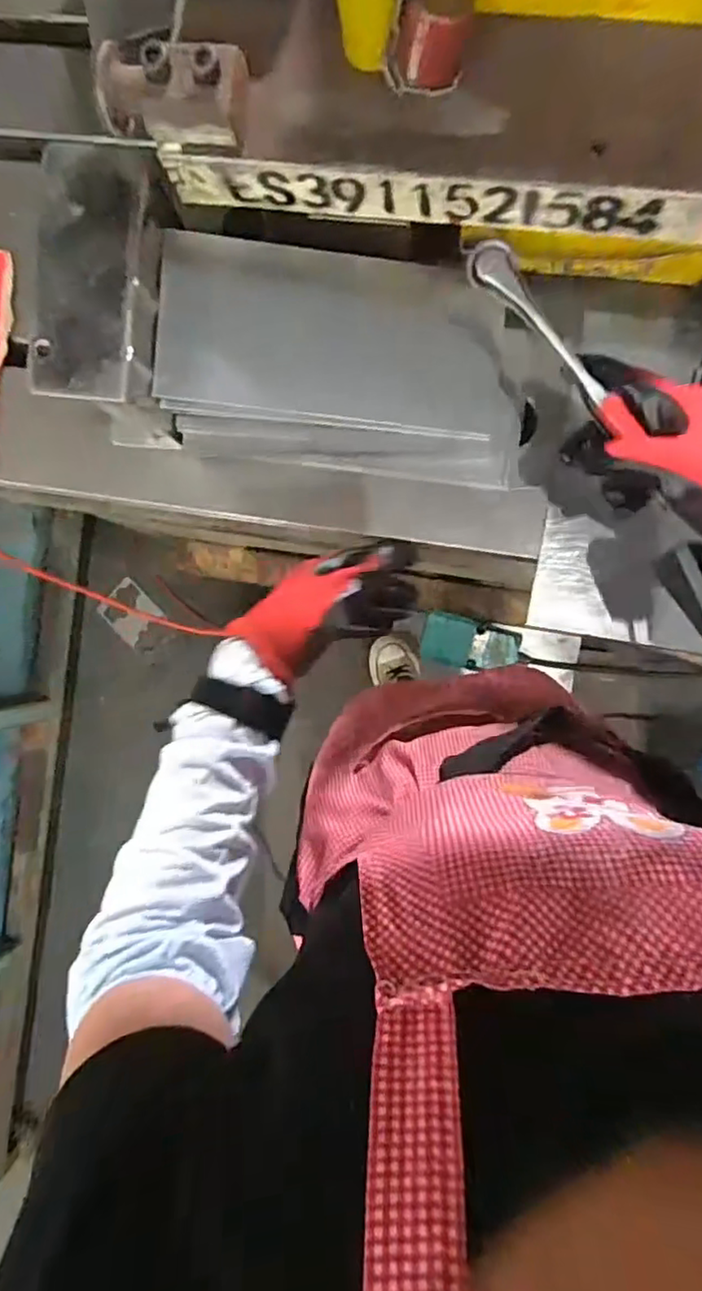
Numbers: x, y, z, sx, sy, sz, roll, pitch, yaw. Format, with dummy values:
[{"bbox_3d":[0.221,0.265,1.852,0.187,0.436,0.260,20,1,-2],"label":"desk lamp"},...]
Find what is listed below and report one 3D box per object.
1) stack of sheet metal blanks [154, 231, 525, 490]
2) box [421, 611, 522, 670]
[{"bbox_3d":[-0.001,-0.215,0.494,0.279,0.040,0.155,6,116,-2],"label":"stack of sheet metal blanks"},{"bbox_3d":[0.239,0.000,1.256,0.199,0.066,0.099,13,92,6],"label":"box"}]

